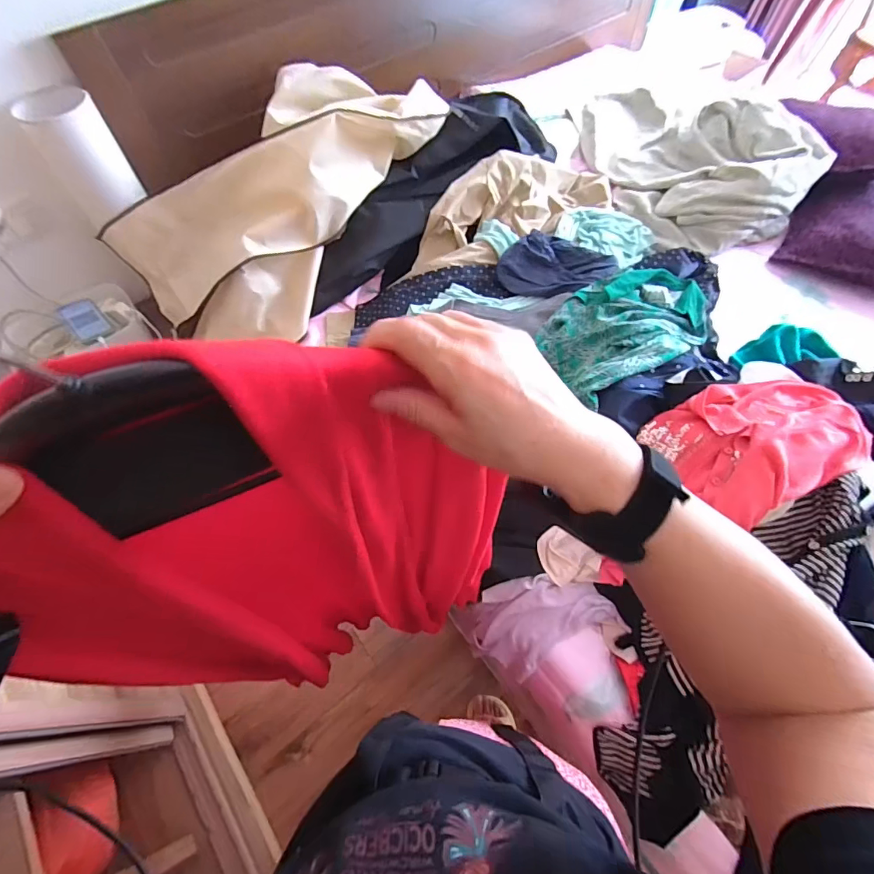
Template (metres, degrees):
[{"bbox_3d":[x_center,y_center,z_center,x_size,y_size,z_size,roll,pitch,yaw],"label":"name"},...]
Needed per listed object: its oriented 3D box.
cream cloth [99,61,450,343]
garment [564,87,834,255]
[{"bbox_3d":[-0.339,-0.545,1.060,0.825,0.253,0.374,-40,66,5],"label":"cream cloth"},{"bbox_3d":[0.660,-0.781,1.206,0.425,0.153,0.645,-20,62,-9],"label":"garment"}]

